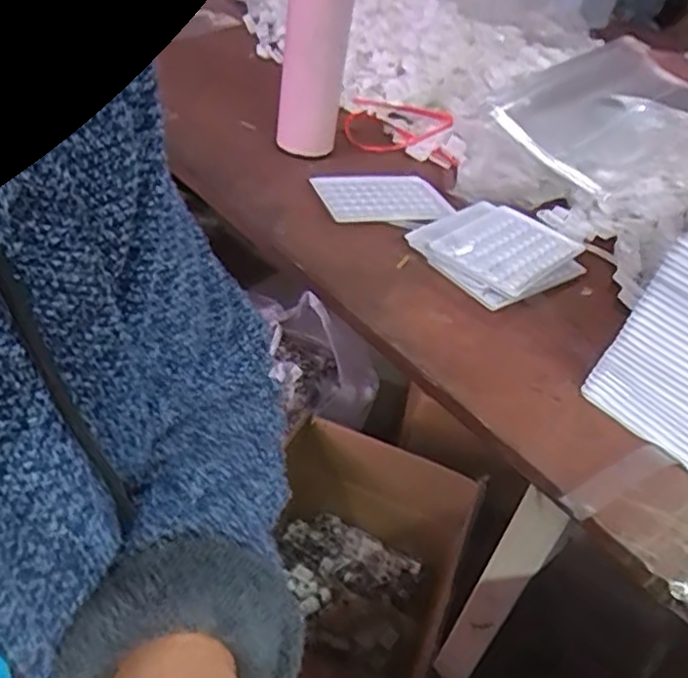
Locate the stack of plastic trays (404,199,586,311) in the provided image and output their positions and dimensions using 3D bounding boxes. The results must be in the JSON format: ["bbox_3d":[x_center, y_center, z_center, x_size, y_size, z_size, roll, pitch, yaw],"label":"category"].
[{"bbox_3d":[0.140,-0.082,0.645,0.137,0.029,0.137,29,39,30],"label":"stack of plastic trays"}]

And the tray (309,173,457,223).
[{"bbox_3d":[0.038,-0.145,0.700,0.128,0.015,0.105,-9,43,-22],"label":"tray"}]

